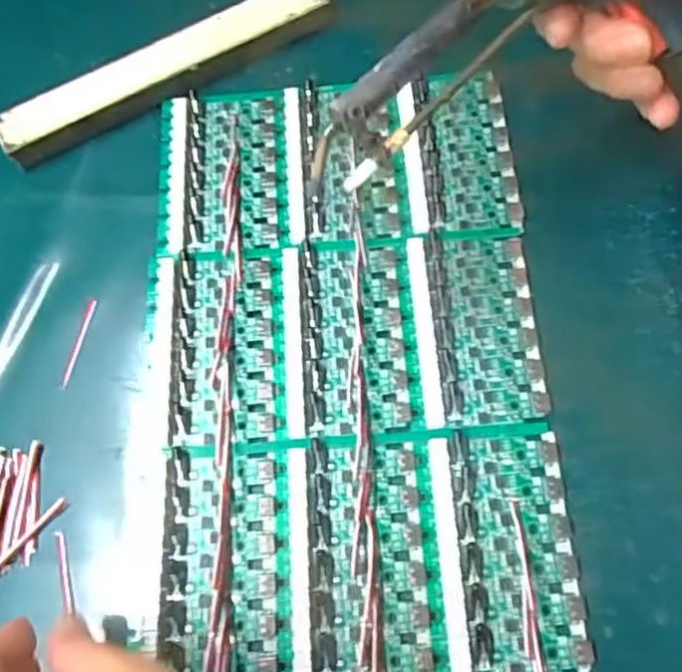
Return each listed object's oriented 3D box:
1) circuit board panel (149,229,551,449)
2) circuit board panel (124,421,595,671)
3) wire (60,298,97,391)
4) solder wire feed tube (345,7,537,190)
[{"bbox_3d":[0.001,-0.002,0.318,0.184,0.005,0.098,-4,68,1],"label":"circuit board panel"},{"bbox_3d":[0.004,0.094,0.280,0.188,0.005,0.103,-4,68,1],"label":"circuit board panel"},{"bbox_3d":[-0.132,0.003,0.329,0.005,0.004,0.047,11,69,7],"label":"wire"},{"bbox_3d":[0.039,-0.092,0.252,0.101,0.006,0.005,-44,73,-5],"label":"solder wire feed tube"}]

